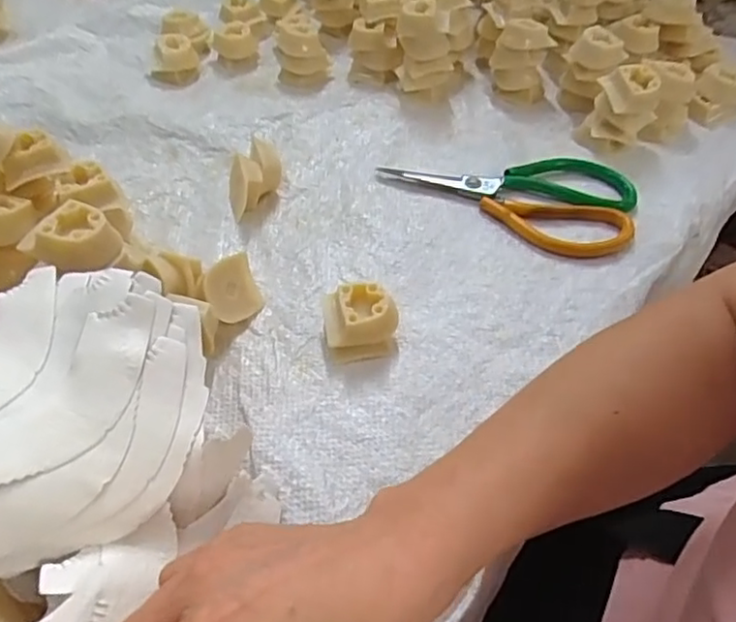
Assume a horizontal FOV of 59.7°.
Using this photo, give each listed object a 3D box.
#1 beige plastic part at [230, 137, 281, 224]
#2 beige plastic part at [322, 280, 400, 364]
[{"bbox_3d":[-0.085,-0.099,0.480,0.039,0.036,0.047,-9,50,-8],"label":"beige plastic part"},{"bbox_3d":[-0.004,0.006,0.396,0.044,0.035,0.037,-7,50,-7],"label":"beige plastic part"}]

